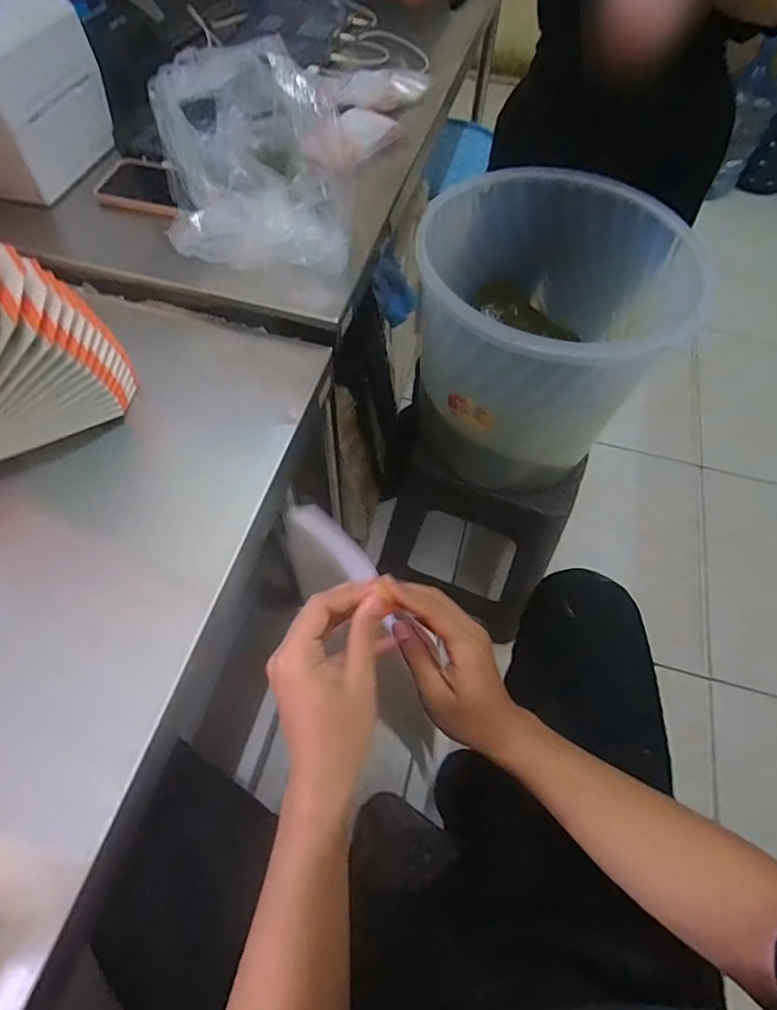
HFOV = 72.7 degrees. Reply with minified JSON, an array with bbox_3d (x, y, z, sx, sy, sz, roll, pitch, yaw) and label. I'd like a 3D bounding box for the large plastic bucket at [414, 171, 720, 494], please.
[{"bbox_3d":[0.199,-0.223,0.752,0.318,0.311,0.338,13,60,5],"label":"large plastic bucket"}]

